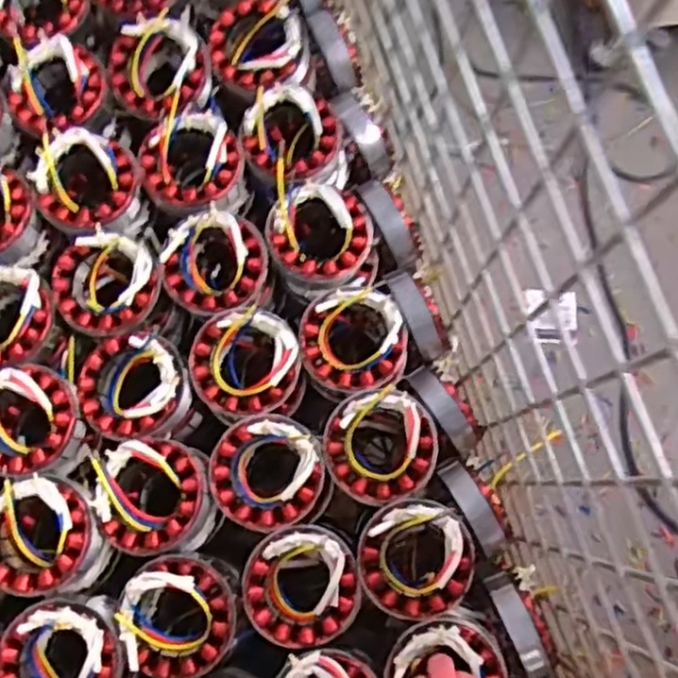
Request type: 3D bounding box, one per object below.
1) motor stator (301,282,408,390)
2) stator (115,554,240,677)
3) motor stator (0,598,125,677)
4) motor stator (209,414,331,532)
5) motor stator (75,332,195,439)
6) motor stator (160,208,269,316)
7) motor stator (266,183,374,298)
[{"bbox_3d":[0.014,0.001,0.600,0.088,0.058,0.087,0,77,-2],"label":"motor stator"},{"bbox_3d":[-0.119,0.207,0.537,0.085,0.048,0.086,1,77,-2],"label":"stator"},{"bbox_3d":[-0.202,0.238,0.529,0.082,0.049,0.084,0,77,-2],"label":"motor stator"},{"bbox_3d":[-0.055,0.105,0.565,0.087,0.048,0.086,0,77,-2],"label":"motor stator"},{"bbox_3d":[-0.164,0.038,0.576,0.086,0.041,0.083,0,77,-2],"label":"motor stator"},{"bbox_3d":[-0.103,-0.060,0.606,0.081,0.056,0.084,0,77,-2],"label":"motor stator"},{"bbox_3d":[-0.017,-0.085,0.615,0.081,0.057,0.091,35,78,6],"label":"motor stator"}]

